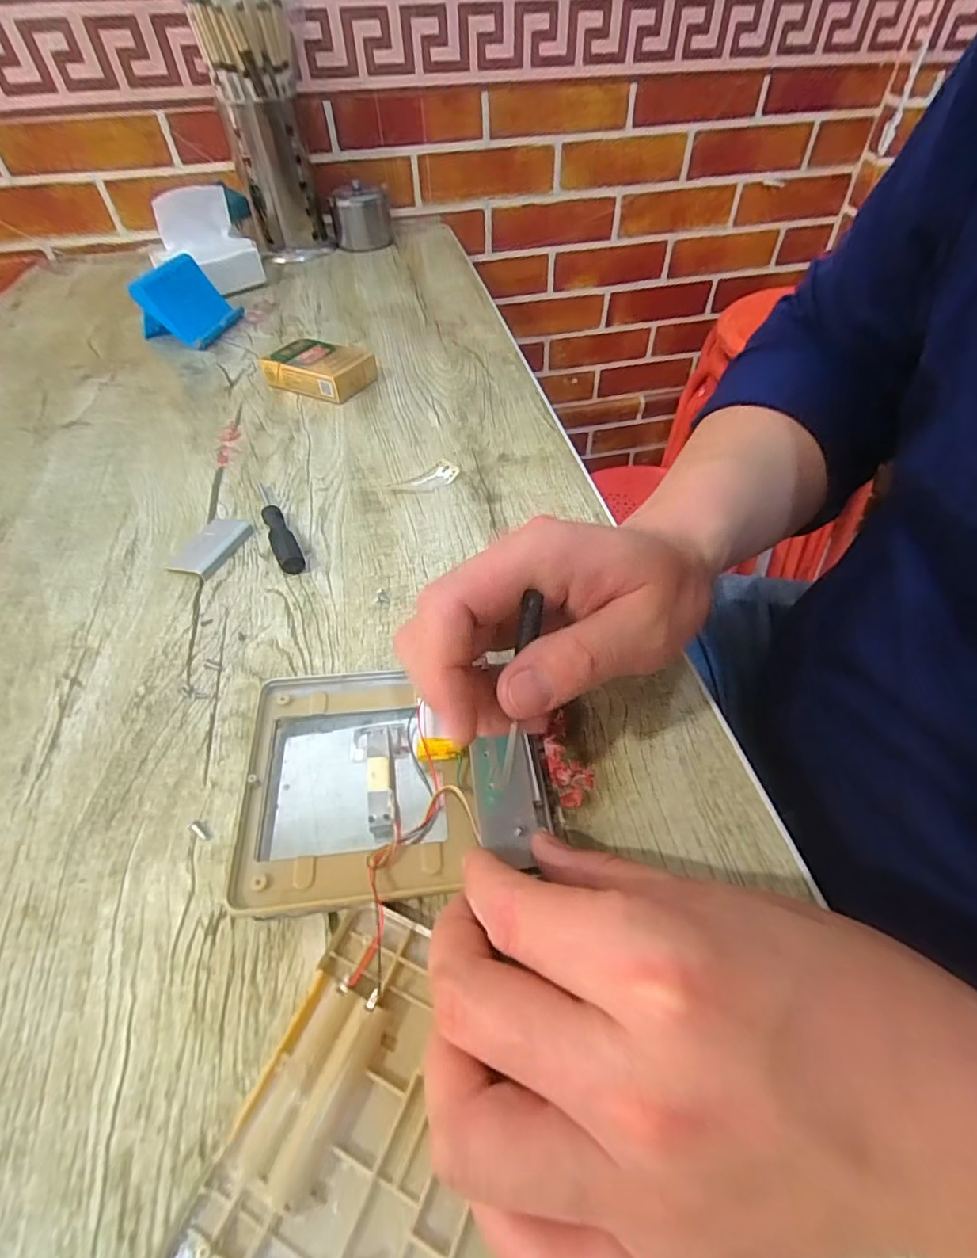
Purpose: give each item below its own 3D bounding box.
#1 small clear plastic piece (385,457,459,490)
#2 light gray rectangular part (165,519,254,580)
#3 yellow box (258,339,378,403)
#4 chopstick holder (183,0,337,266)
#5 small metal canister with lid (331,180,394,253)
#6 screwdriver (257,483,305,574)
[{"bbox_3d":[-0.046,-0.107,0.392,0.050,0.005,0.025,-31,55,-22],"label":"small clear plastic piece"},{"bbox_3d":[-0.181,-0.054,0.352,0.036,0.007,0.050,15,51,15],"label":"light gray rectangular part"},{"bbox_3d":[-0.154,-0.234,0.492,0.093,0.029,0.051,22,53,20],"label":"yellow box"},{"bbox_3d":[-0.278,-0.630,0.687,0.104,0.263,0.110,-17,51,-12],"label":"chopstick holder"},{"bbox_3d":[-0.179,-0.585,0.773,0.079,0.065,0.080,-8,49,-4],"label":"small metal canister with lid"},{"bbox_3d":[-0.142,-0.072,0.361,0.015,0.013,0.105,-23,52,-16],"label":"screwdriver"}]

